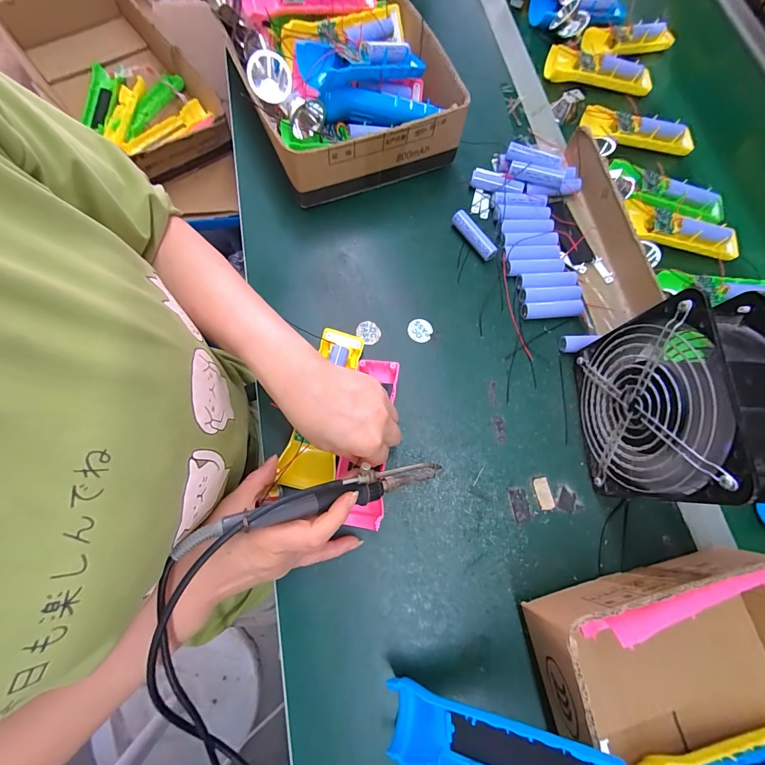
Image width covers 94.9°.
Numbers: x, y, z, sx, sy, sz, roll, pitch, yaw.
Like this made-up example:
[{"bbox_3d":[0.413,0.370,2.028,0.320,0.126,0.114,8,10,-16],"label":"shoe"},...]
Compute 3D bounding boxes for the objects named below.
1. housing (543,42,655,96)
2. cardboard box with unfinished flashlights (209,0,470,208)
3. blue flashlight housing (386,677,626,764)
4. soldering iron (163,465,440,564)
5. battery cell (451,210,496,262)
[{"bbox_3d":[0.311,-0.446,0.503,0.151,0.024,0.034,17,72,1],"label":"housing"},{"bbox_3d":[-0.067,-0.406,0.423,0.224,0.115,0.353,-23,76,-11],"label":"cardboard box with unfinished flashlights"},{"bbox_3d":[0.079,0.251,0.242,0.150,0.032,0.047,-6,71,28],"label":"blue flashlight housing"},{"bbox_3d":[-0.038,0.084,0.257,0.194,0.023,0.021,-6,72,-29],"label":"soldering iron"},{"bbox_3d":[0.107,-0.172,0.411,0.017,0.021,0.064,-37,79,-14],"label":"battery cell"}]

